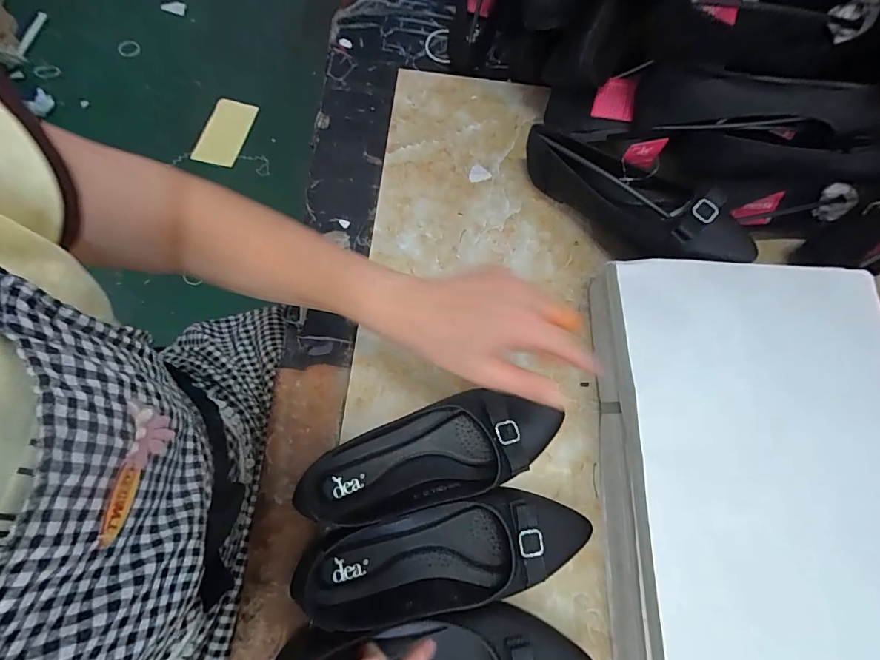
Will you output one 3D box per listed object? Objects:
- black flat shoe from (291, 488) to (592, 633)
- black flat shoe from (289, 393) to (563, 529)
[{"bbox_3d":[0.005,0.193,0.362,0.255,0.062,0.088,-11,72,-6],"label":"black flat shoe"},{"bbox_3d":[-0.008,0.119,0.397,0.230,0.045,0.084,-18,73,-9],"label":"black flat shoe"}]

